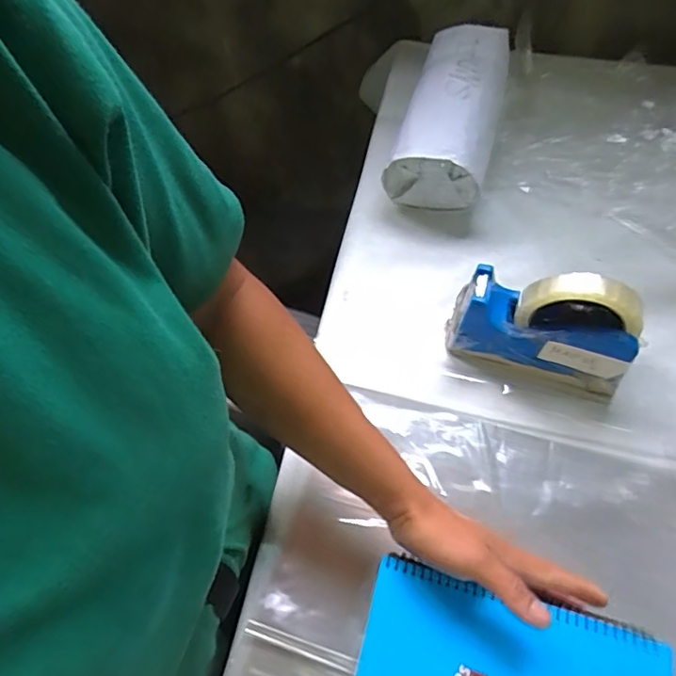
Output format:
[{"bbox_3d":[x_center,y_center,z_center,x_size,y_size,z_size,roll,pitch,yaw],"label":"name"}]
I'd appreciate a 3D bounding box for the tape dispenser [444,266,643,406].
[{"bbox_3d":[0.186,-0.011,0.481,0.160,0.117,0.056,22,63,15],"label":"tape dispenser"}]

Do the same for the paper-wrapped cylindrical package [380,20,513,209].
[{"bbox_3d":[0.142,-0.268,0.647,0.111,0.088,0.240,15,62,11],"label":"paper-wrapped cylindrical package"}]

